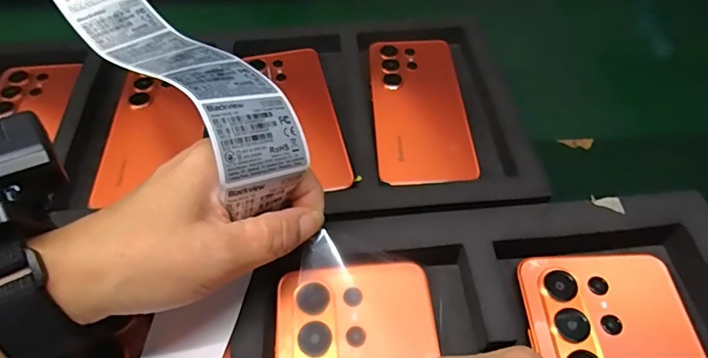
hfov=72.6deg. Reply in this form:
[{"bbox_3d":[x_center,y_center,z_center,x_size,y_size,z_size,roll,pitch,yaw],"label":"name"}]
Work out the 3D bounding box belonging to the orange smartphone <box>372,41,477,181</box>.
[{"bbox_3d":[0.055,-0.064,0.414,0.073,0.006,0.170,-2,54,0],"label":"orange smartphone"}]

